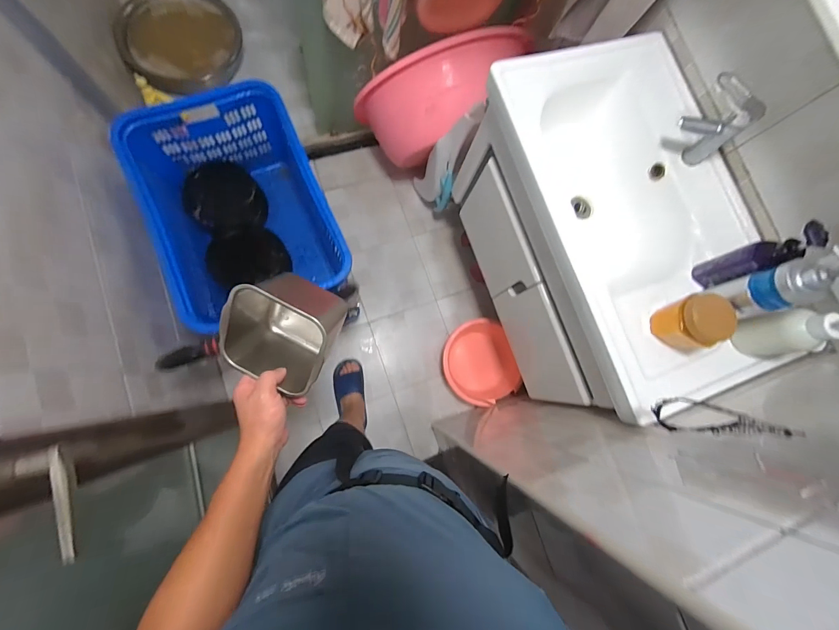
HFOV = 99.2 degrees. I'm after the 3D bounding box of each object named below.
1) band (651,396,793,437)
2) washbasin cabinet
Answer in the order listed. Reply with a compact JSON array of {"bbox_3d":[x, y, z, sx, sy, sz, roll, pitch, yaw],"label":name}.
[{"bbox_3d":[0.415,0.150,0.509,0.040,0.194,0.053,12,78,-7],"label":"band"},{"bbox_3d":[0.455,-0.198,0.978,0.452,0.459,0.799,-18,83,-12],"label":"washbasin cabinet"}]

